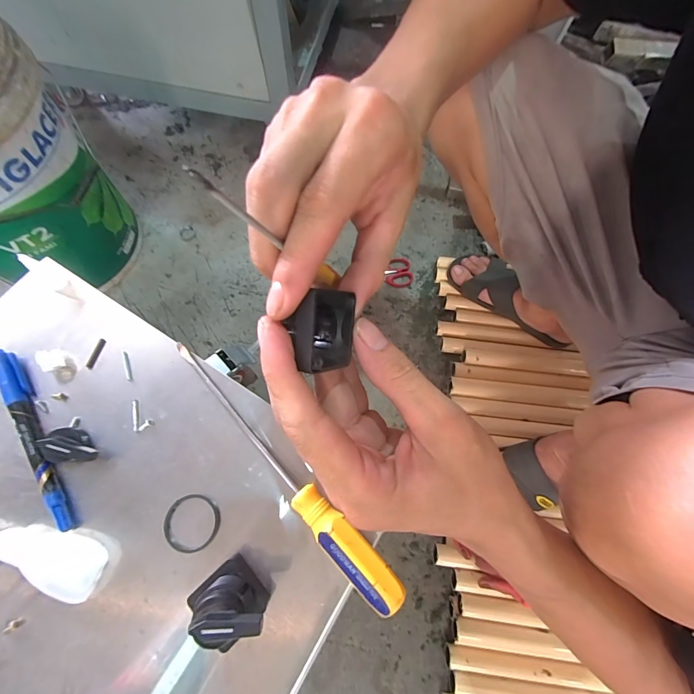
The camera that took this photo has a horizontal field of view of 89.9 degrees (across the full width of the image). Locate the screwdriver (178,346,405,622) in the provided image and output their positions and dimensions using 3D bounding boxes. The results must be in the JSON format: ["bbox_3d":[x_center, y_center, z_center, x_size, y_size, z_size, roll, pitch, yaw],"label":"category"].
[{"bbox_3d":[-0.047,0.076,0.231,0.020,0.022,0.216,-41,77,-14],"label":"screwdriver"}]

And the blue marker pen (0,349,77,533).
[{"bbox_3d":[-0.213,0.059,0.236,0.011,0.014,0.137,-31,74,-12],"label":"blue marker pen"}]

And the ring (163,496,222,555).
[{"bbox_3d":[-0.101,0.115,0.226,0.035,0.004,0.034,1,71,-2],"label":"ring"}]

